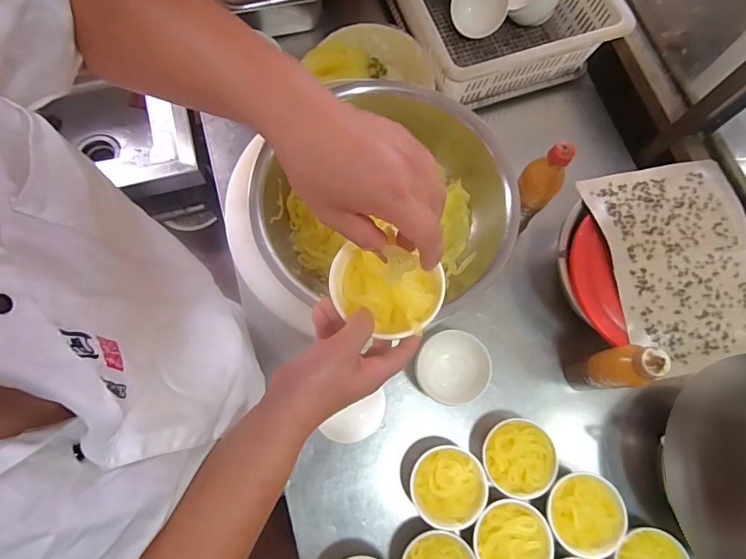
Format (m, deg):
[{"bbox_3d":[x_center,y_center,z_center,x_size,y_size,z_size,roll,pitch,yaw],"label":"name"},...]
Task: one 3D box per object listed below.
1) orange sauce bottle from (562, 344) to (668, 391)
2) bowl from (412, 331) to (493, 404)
[{"bbox_3d":[0.357,0.132,0.640,0.051,0.168,0.057,-8,75,-4],"label":"orange sauce bottle"},{"bbox_3d":[0.130,0.147,0.720,0.111,0.066,0.116,1,75,-2],"label":"bowl"}]

